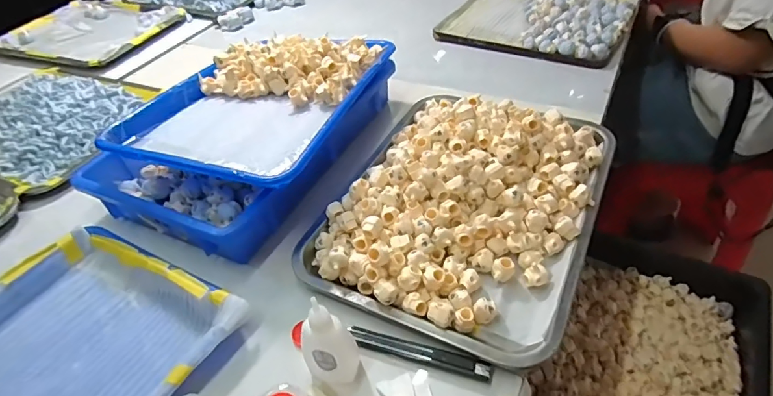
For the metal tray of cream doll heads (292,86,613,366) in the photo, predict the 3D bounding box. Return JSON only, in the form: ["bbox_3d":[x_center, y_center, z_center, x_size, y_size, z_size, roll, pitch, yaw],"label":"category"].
[{"bbox_3d":[0.084,-0.011,0.485,0.263,0.054,0.338,16,49,23],"label":"metal tray of cream doll heads"}]

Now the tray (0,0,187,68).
[{"bbox_3d":[-0.627,-0.350,0.947,0.338,0.031,0.249,11,47,19],"label":"tray"}]

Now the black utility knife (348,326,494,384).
[{"bbox_3d":[0.027,0.130,0.376,0.123,0.007,0.016,11,47,18],"label":"black utility knife"}]

